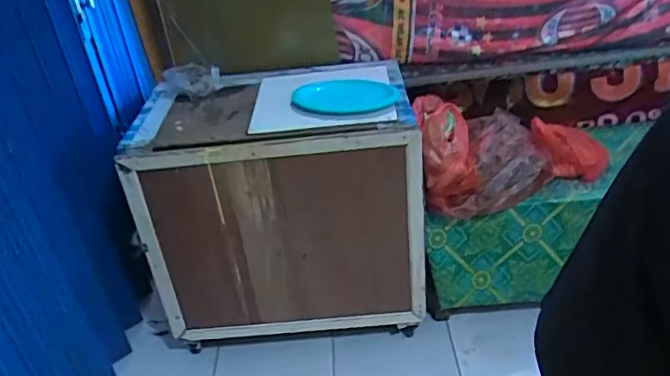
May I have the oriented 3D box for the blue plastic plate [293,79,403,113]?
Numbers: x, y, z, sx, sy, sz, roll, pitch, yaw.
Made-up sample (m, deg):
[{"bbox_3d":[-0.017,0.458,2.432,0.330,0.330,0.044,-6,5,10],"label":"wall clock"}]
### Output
[{"bbox_3d":[0.031,-0.265,1.624,0.294,0.030,0.201,-3,35,-11],"label":"blue plastic plate"}]

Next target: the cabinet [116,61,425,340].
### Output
[{"bbox_3d":[-0.144,0.053,1.825,0.790,0.744,0.488,-5,32,3],"label":"cabinet"}]

